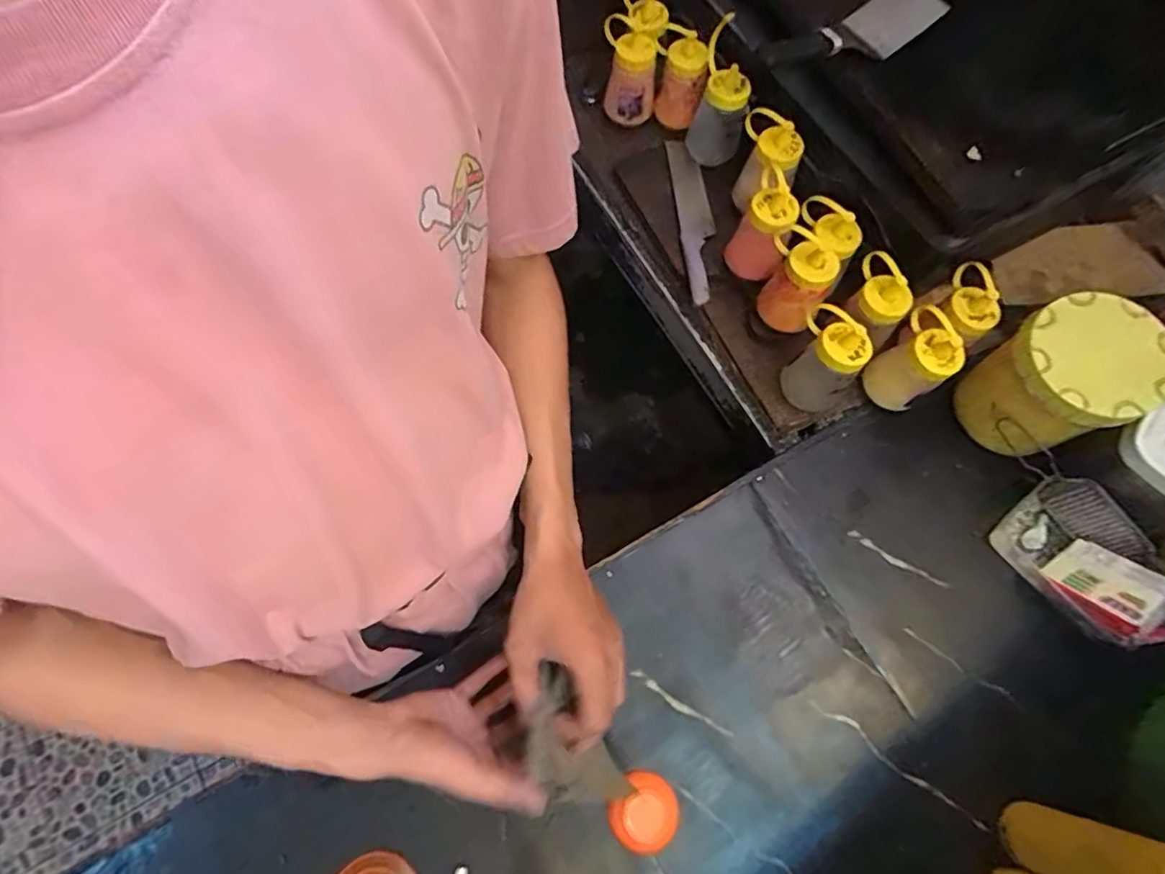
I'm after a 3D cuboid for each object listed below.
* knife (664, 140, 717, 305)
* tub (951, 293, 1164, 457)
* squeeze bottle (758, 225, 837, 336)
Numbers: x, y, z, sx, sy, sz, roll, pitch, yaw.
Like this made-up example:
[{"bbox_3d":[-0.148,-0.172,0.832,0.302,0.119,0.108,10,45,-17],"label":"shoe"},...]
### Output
[{"bbox_3d":[0.155,-0.305,0.781,0.047,0.013,0.275,-3,69,-3],"label":"knife"},{"bbox_3d":[0.530,-0.055,0.640,0.129,0.171,0.127,1,69,-2],"label":"tub"},{"bbox_3d":[0.249,-0.183,0.669,0.074,0.108,0.066,26,70,8],"label":"squeeze bottle"}]

